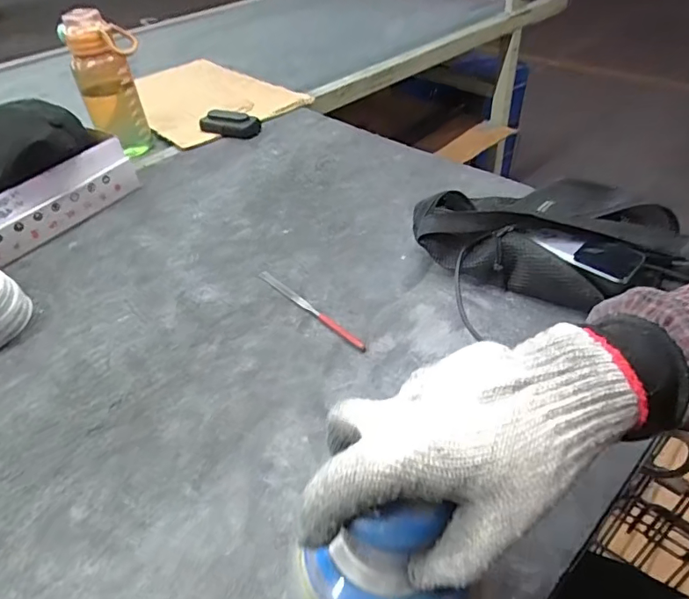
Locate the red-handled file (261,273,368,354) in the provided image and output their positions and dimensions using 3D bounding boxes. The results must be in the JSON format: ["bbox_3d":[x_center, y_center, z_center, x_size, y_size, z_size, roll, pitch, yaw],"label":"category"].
[{"bbox_3d":[-0.039,0.008,0.550,0.011,0.005,0.173,-34,49,-28],"label":"red-handled file"}]

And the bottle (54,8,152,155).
[{"bbox_3d":[-0.386,-0.358,0.839,0.082,0.203,0.086,26,50,30],"label":"bottle"}]

